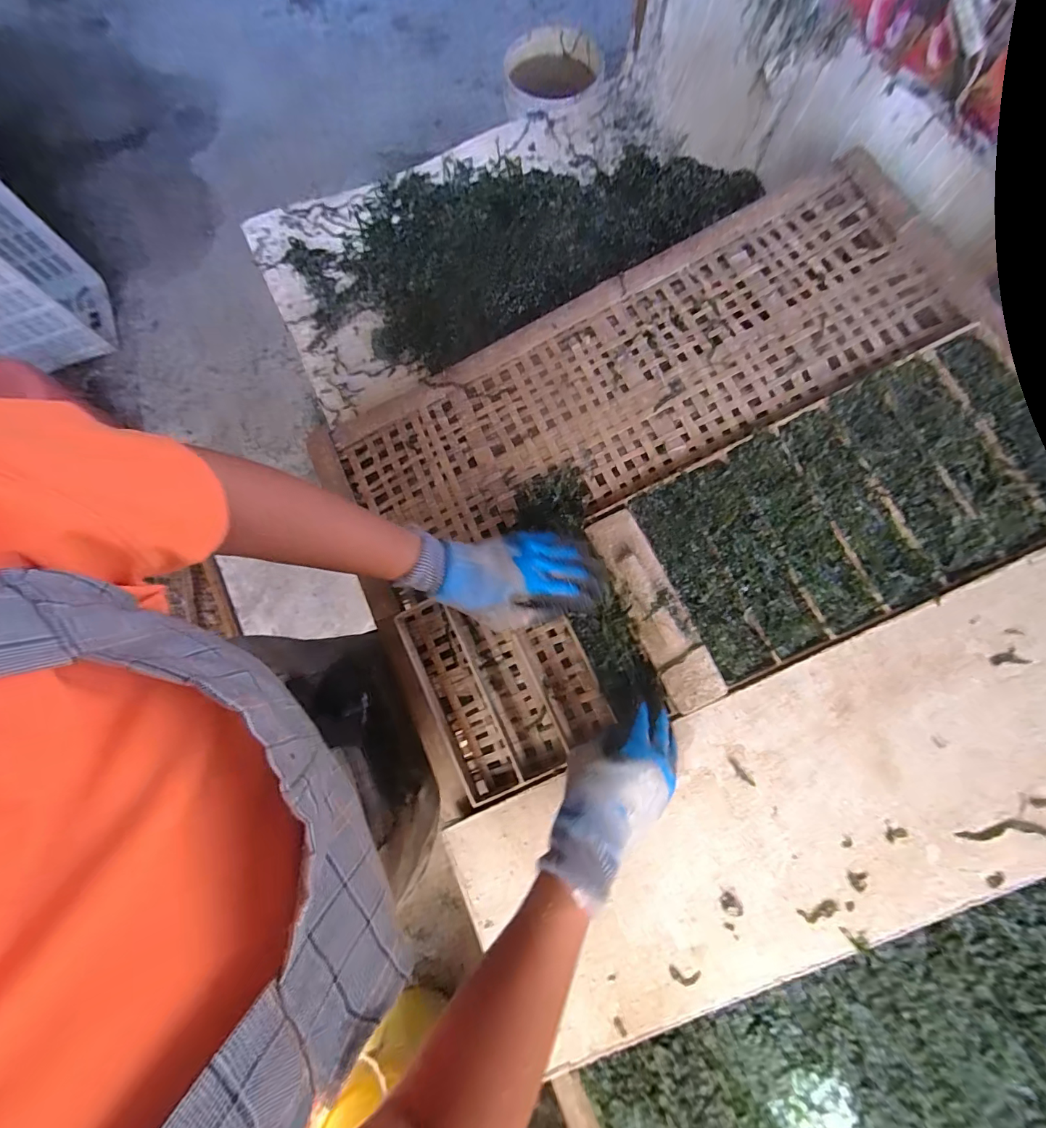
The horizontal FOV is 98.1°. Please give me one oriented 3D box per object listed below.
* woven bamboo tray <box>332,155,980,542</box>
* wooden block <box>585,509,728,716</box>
[{"bbox_3d":[0.136,-0.219,0.554,0.721,0.023,0.265,-27,76,3],"label":"woven bamboo tray"},{"bbox_3d":[0.140,0.043,0.474,0.055,0.034,0.217,-24,76,-6],"label":"wooden block"}]

